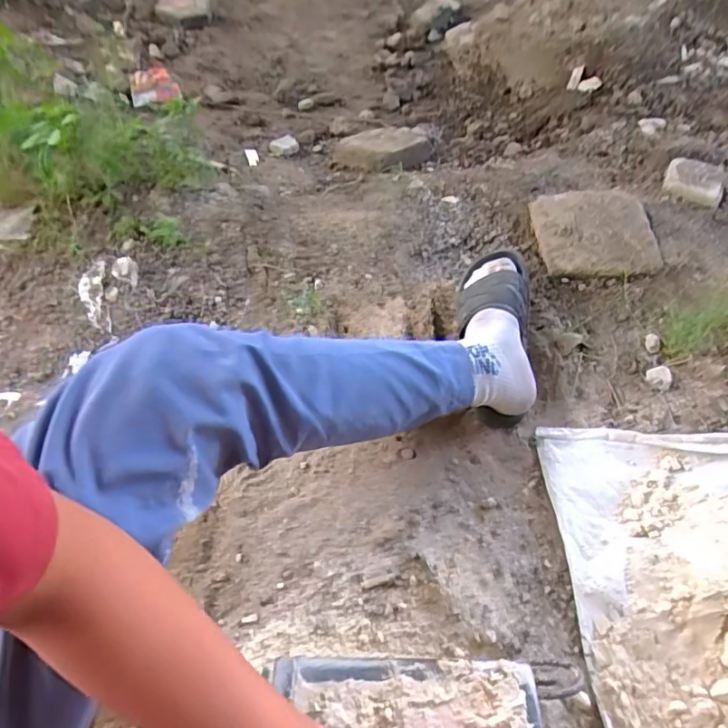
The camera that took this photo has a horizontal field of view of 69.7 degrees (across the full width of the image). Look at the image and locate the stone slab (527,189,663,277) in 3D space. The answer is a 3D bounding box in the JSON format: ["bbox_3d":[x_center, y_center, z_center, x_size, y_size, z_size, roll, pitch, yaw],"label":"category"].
[{"bbox_3d":[0.422,-0.239,0.965,0.207,0.060,0.199,2,55,-3],"label":"stone slab"}]

